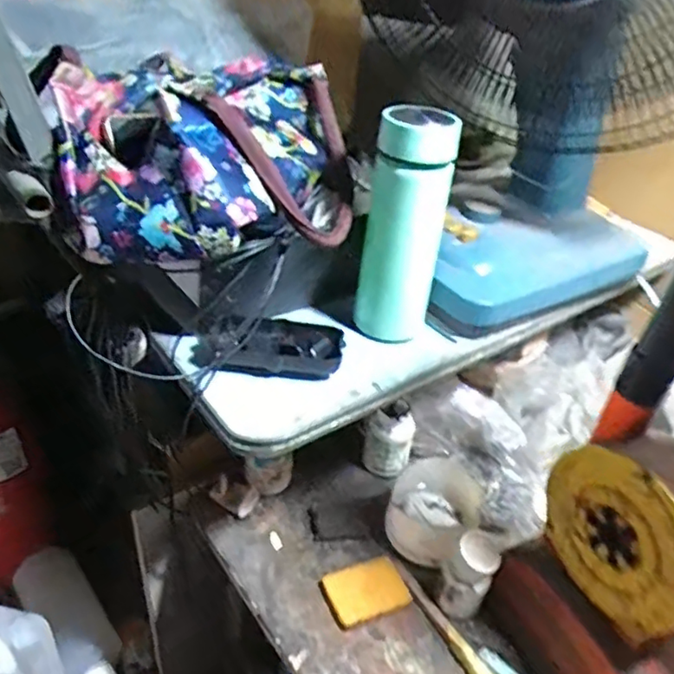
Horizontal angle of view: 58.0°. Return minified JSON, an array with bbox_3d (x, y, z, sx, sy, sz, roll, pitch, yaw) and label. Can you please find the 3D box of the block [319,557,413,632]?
[{"bbox_3d":[0.026,0.236,0.563,0.072,0.008,0.052,-11,40,-20],"label":"block"}]

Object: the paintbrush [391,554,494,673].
[{"bbox_3d":[0.103,0.267,0.534,0.019,0.009,0.176,-20,44,-30],"label":"paintbrush"}]

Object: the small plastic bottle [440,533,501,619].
[{"bbox_3d":[0.119,0.214,0.542,0.040,0.076,0.035,-26,47,-35],"label":"small plastic bottle"}]

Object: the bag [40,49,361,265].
[{"bbox_3d":[-0.103,-0.156,0.494,0.228,0.107,0.221,0,37,-8],"label":"bag"}]

